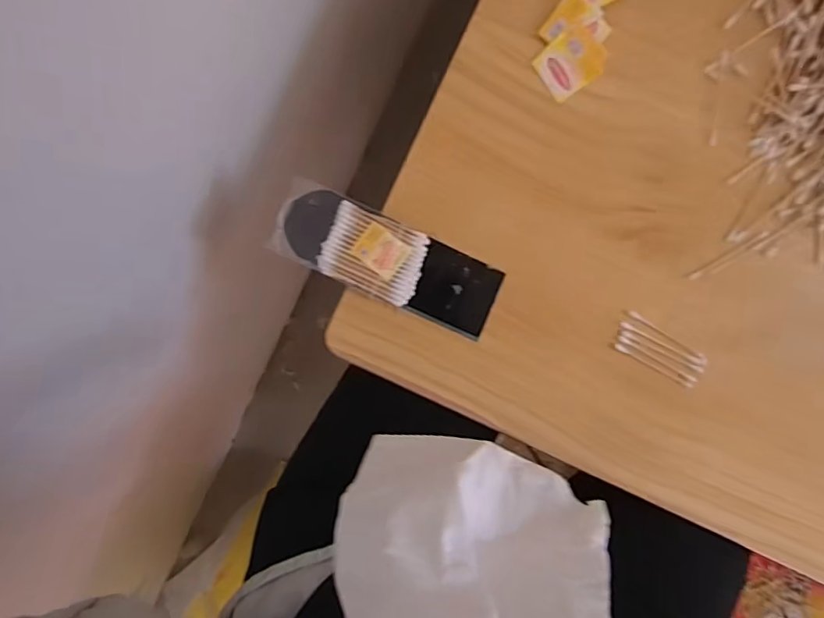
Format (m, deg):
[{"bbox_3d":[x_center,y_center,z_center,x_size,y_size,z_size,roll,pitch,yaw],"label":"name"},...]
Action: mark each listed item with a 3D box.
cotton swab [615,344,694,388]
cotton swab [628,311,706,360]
[{"bbox_3d":[0.194,0.046,0.424,0.070,0.004,0.006,28,99,0],"label":"cotton swab"},{"bbox_3d":[0.204,0.021,0.427,0.071,0.006,0.005,31,99,-1],"label":"cotton swab"}]

